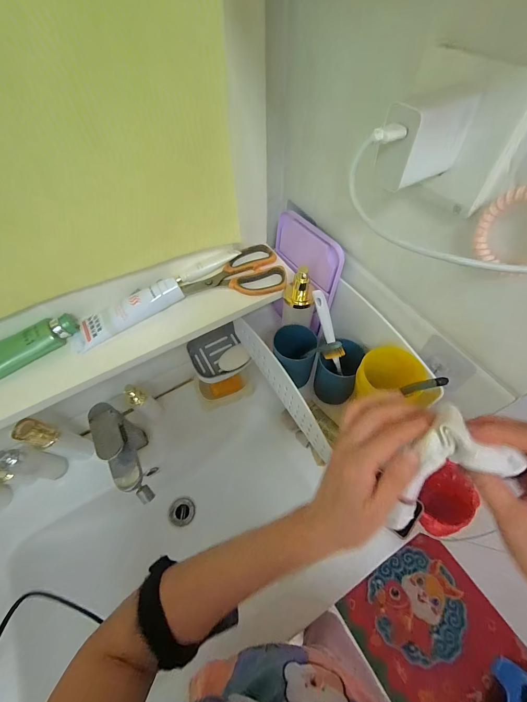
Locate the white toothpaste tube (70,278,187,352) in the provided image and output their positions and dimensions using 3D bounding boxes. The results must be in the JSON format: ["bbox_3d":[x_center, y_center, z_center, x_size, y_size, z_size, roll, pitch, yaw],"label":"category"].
[{"bbox_3d":[-0.187,-0.054,0.396,0.153,0.041,0.043,-31,61,-18],"label":"white toothpaste tube"}]

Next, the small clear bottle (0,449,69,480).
[{"bbox_3d":[-0.414,0.204,0.535,0.034,0.147,0.043,11,57,8],"label":"small clear bottle"}]

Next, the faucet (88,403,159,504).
[{"bbox_3d":[-0.251,0.180,0.542,0.047,0.157,0.199,-25,60,-15],"label":"faucet"}]

